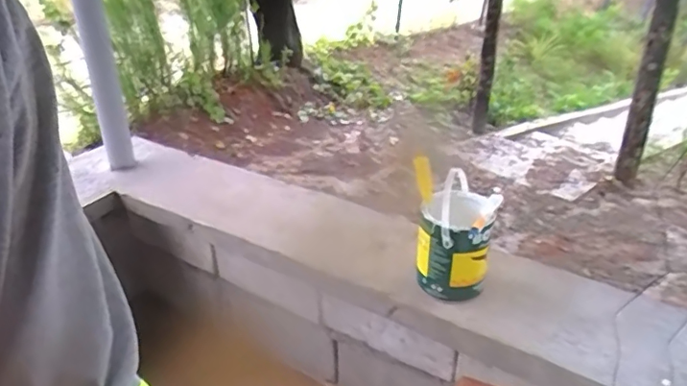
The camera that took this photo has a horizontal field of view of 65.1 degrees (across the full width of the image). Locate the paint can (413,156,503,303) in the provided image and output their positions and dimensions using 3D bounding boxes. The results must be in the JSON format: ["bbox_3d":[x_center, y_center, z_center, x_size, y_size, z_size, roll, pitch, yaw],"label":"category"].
[{"bbox_3d":[0.247,0.087,1.198,0.167,0.312,0.176,7,30,13],"label":"paint can"}]

